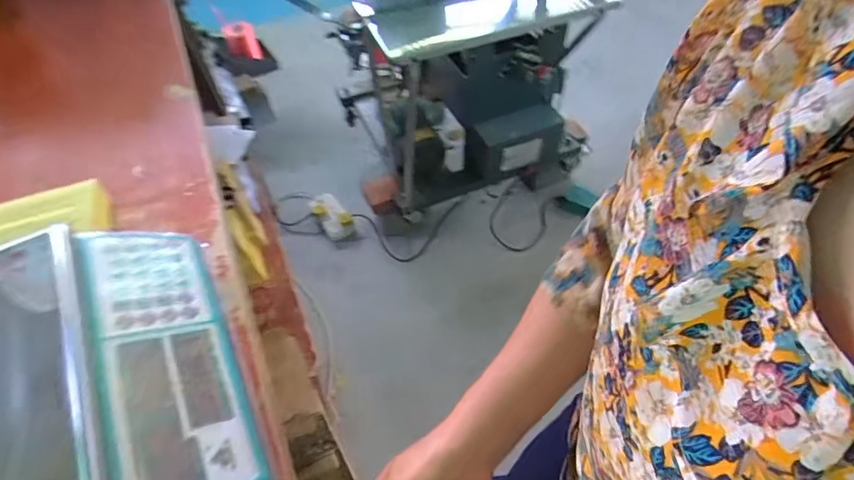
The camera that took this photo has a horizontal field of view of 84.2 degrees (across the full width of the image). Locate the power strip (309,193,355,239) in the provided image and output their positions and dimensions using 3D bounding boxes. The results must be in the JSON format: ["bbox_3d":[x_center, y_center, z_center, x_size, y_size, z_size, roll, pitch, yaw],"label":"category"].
[{"bbox_3d":[-0.354,-0.102,1.733,0.107,0.050,0.221,-30,57,-18],"label":"power strip"}]

